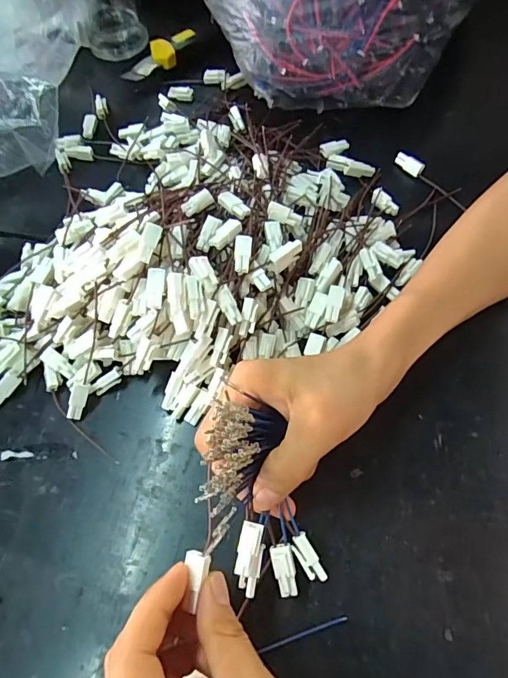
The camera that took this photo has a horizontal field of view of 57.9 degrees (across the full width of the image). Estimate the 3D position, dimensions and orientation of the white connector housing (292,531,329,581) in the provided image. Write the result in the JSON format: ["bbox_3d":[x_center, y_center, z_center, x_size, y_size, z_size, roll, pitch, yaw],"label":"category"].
[{"bbox_3d":[0.029,0.115,0.241,0.009,0.004,0.025,-29,78,-10],"label":"white connector housing"}]

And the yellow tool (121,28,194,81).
[{"bbox_3d":[-0.094,-0.284,0.462,0.083,0.020,0.026,-33,67,-12],"label":"yellow tool"}]

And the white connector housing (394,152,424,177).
[{"bbox_3d":[0.132,-0.149,0.390,0.006,0.010,0.026,-38,68,-14],"label":"white connector housing"}]

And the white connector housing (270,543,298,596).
[{"bbox_3d":[0.016,0.120,0.239,0.011,0.004,0.025,-12,77,-2],"label":"white connector housing"}]

